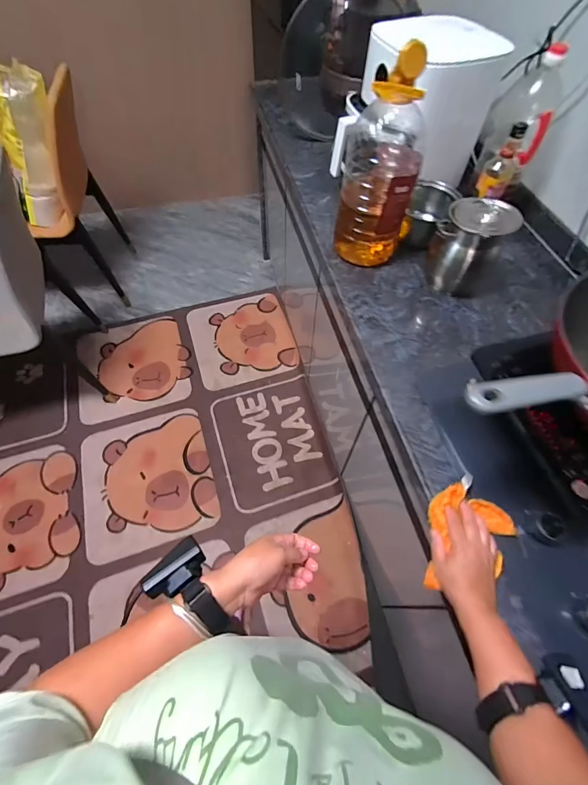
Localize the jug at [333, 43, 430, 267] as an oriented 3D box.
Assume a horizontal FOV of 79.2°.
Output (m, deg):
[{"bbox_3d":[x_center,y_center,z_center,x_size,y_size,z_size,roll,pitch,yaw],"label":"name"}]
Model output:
[{"bbox_3d":[0.182,-0.439,0.705,0.153,0.366,0.135,18,60,9],"label":"jug"}]

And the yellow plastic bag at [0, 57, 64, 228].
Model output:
[{"bbox_3d":[-0.923,-0.829,1.231,0.142,0.471,0.128,25,40,10],"label":"yellow plastic bag"}]

